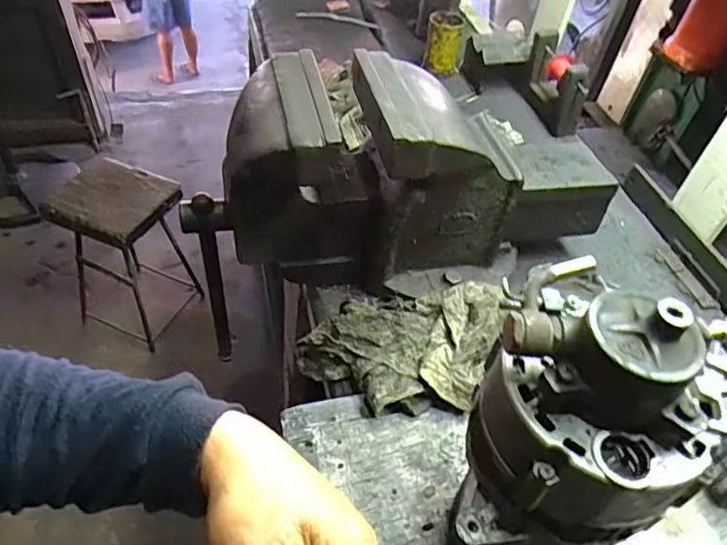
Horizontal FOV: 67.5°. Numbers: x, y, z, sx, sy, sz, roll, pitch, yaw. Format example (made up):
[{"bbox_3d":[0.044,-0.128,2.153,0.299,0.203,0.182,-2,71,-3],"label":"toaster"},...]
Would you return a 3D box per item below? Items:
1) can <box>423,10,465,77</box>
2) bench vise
[{"bbox_3d":[0.172,-0.493,1.180,0.074,0.111,0.081,11,48,4],"label":"can"},{"bbox_3d":[0.059,-0.128,0.708,0.557,0.248,0.182,-9,50,-14],"label":"bench vise"}]

